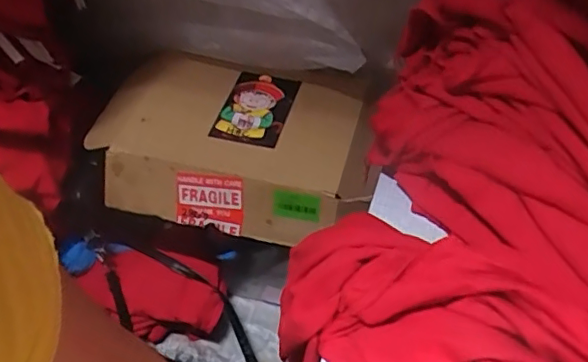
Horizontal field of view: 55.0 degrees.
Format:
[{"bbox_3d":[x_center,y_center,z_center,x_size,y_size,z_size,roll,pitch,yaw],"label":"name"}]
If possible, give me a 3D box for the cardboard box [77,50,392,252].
[{"bbox_3d":[-0.064,-0.048,0.665,0.328,0.070,0.224,7,47,5],"label":"cardboard box"}]

